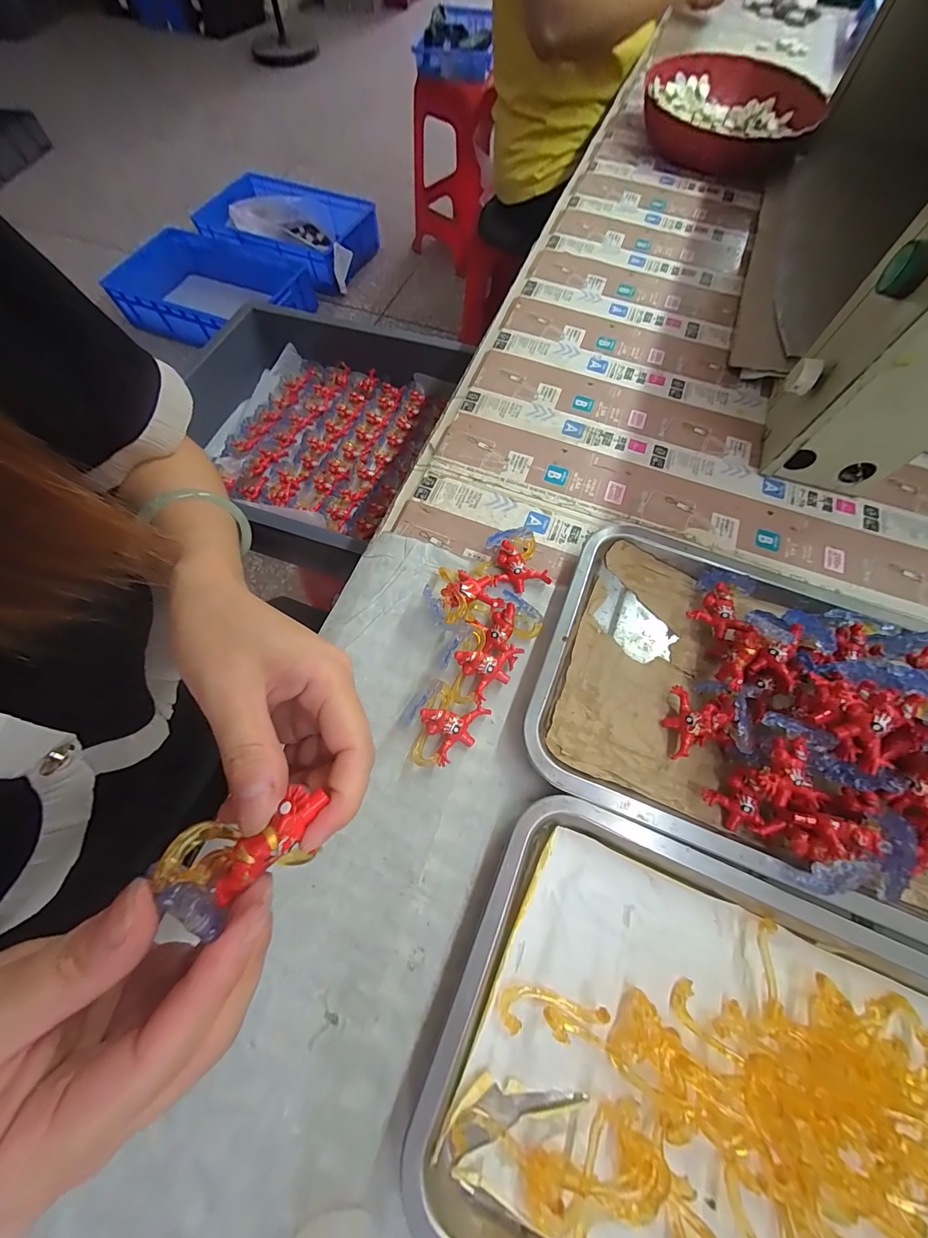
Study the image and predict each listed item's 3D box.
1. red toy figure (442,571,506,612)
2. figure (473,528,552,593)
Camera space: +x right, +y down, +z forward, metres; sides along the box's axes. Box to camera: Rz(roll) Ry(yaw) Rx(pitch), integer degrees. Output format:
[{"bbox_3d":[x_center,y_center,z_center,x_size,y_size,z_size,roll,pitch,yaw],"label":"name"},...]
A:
[{"bbox_3d":[0.009,-0.019,0.318,0.045,0.023,0.033,22,69,8],"label":"red toy figure"},{"bbox_3d":[0.036,-0.047,0.331,0.054,0.022,0.050,0,68,-1],"label":"figure"}]

